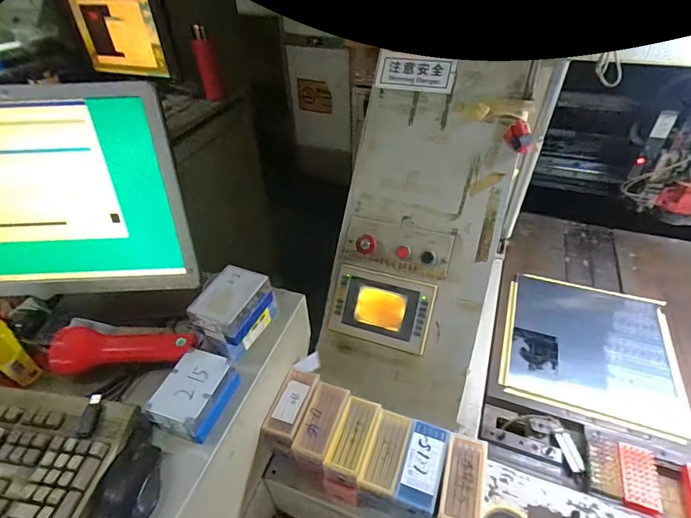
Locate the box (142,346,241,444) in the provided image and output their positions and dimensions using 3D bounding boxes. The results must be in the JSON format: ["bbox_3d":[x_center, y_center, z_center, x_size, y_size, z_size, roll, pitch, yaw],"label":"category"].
[{"bbox_3d":[-0.217,0.192,0.572,0.085,0.046,0.109,12,43,17],"label":"box"}]

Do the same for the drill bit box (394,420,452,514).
[{"bbox_3d":[0.121,0.314,0.615,0.060,0.020,0.120,14,44,19],"label":"drill bit box"}]

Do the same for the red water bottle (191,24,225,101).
[{"bbox_3d":[-0.448,-0.634,1.299,0.063,0.210,0.059,-15,43,-13],"label":"red water bottle"}]

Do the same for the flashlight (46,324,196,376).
[{"bbox_3d":[-0.343,0.137,0.626,0.199,0.058,0.066,-10,42,-8],"label":"flashlight"}]

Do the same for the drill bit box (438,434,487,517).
[{"bbox_3d":[0.178,0.330,0.599,0.060,0.030,0.116,9,43,14],"label":"drill bit box"}]

